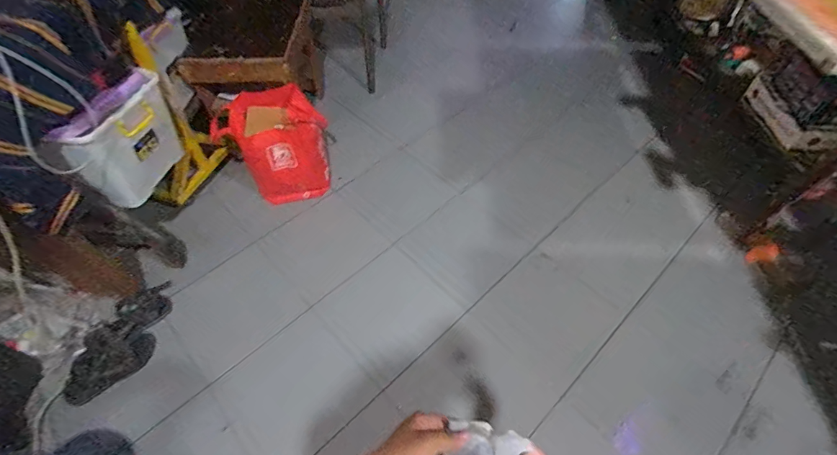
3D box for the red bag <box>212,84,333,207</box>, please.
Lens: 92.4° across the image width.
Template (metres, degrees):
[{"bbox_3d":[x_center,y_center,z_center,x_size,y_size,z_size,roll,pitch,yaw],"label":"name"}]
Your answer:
[{"bbox_3d":[-0.617,-0.331,1.771,0.449,0.407,0.270,-20,55,-14],"label":"red bag"}]

